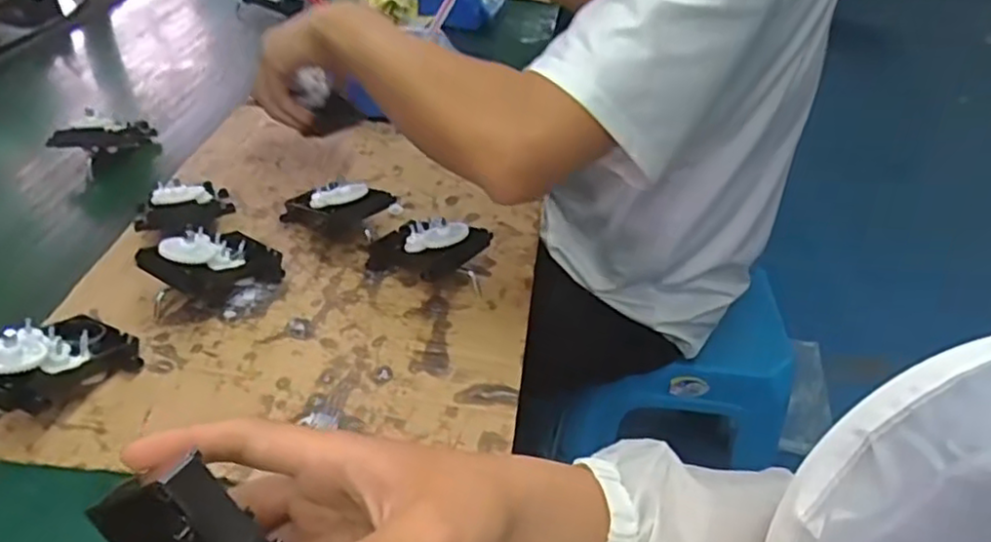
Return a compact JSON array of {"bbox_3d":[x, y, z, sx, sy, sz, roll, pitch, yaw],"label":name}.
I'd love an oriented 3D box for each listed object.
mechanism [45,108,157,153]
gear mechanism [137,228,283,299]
[{"bbox_3d":[-0.420,-0.152,0.745,0.038,0.041,0.119,21,23,23],"label":"mechanism"},{"bbox_3d":[-0.232,-0.009,0.561,0.064,0.050,0.101,28,44,28],"label":"gear mechanism"}]

